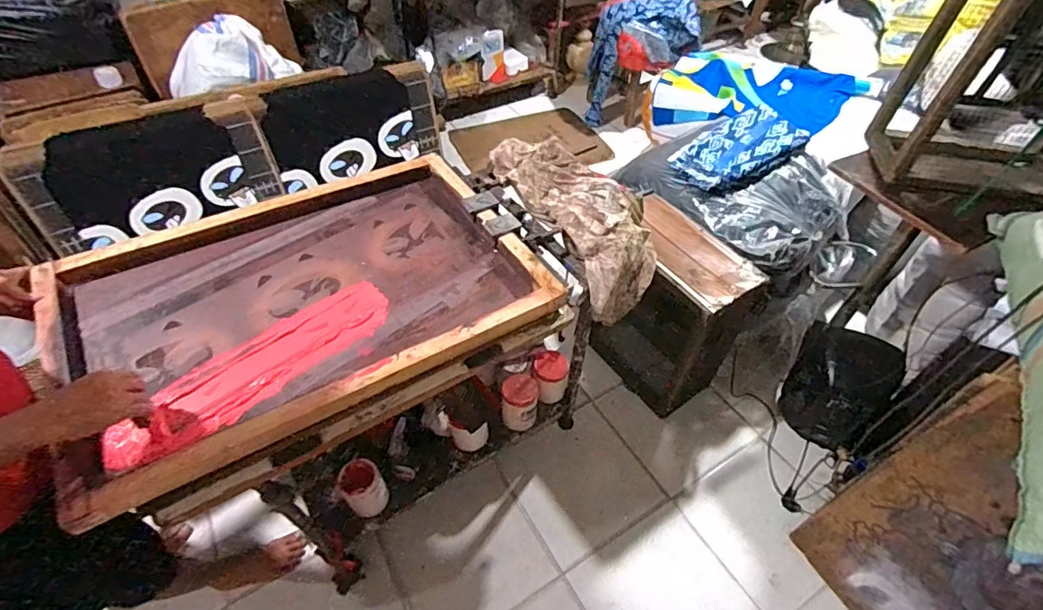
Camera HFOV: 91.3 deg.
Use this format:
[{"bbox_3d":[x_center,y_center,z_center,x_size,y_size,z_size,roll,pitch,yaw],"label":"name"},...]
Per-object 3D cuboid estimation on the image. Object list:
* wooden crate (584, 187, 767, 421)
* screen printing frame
[{"bbox_3d":[0.450,0.045,1.664,0.246,0.620,0.421,-29,55,-25],"label":"wooden crate"},{"bbox_3d":[-0.435,-0.035,1.044,0.880,0.048,0.620,-25,54,-22],"label":"screen printing frame"}]

